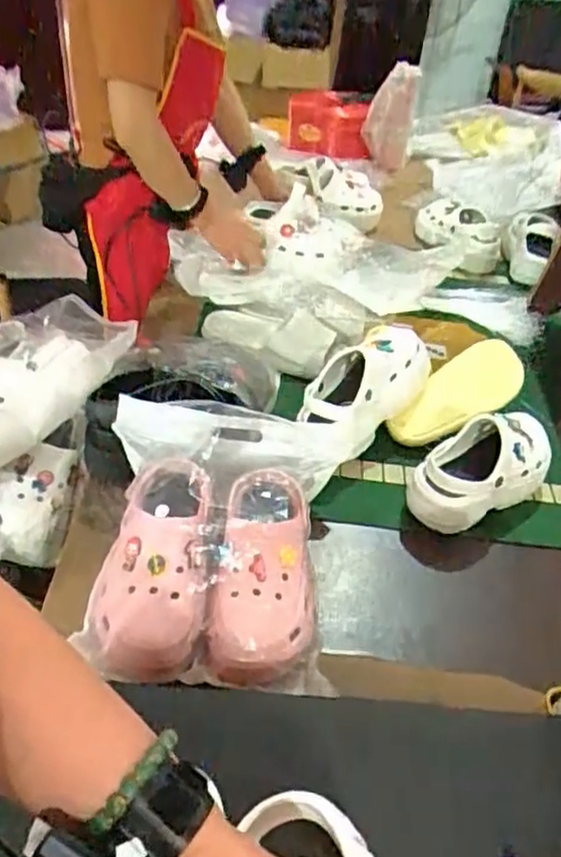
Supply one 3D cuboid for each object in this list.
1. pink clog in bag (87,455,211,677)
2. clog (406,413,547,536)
[{"bbox_3d":[-0.133,0.137,0.704,0.122,0.078,0.245,5,60,-1],"label":"pink clog in bag"},{"bbox_3d":[0.281,0.052,0.902,0.230,0.093,0.105,-20,46,-28],"label":"clog"}]

